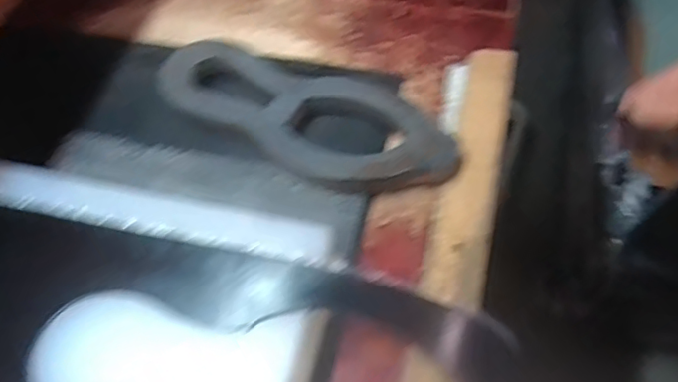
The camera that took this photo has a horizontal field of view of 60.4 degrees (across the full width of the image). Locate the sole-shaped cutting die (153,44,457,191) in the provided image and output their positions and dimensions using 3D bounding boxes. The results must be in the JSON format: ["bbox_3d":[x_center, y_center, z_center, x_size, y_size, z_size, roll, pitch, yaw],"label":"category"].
[{"bbox_3d":[-0.033,-0.055,0.451,0.245,0.031,0.082,20,61,16],"label":"sole-shaped cutting die"}]

